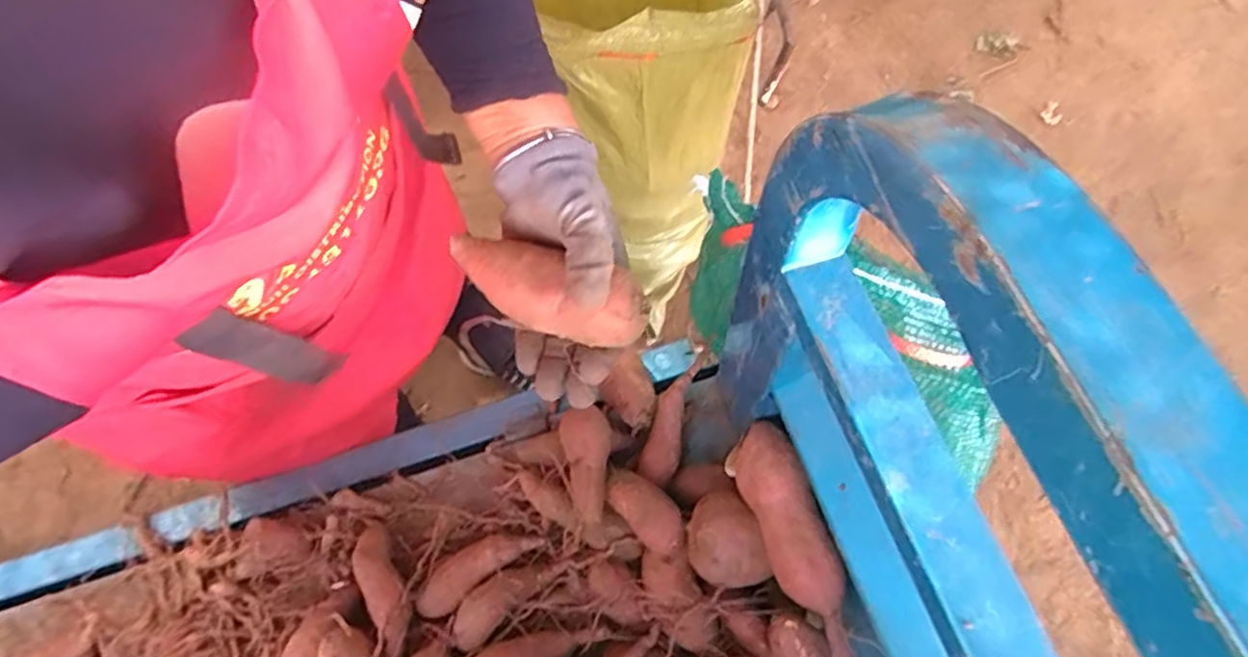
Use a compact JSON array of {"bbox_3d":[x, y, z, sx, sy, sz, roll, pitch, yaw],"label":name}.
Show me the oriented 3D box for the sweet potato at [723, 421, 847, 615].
[{"bbox_3d":[0.120,0.141,0.500,0.043,0.047,0.143,-20,66,-6],"label":"sweet potato"}]

